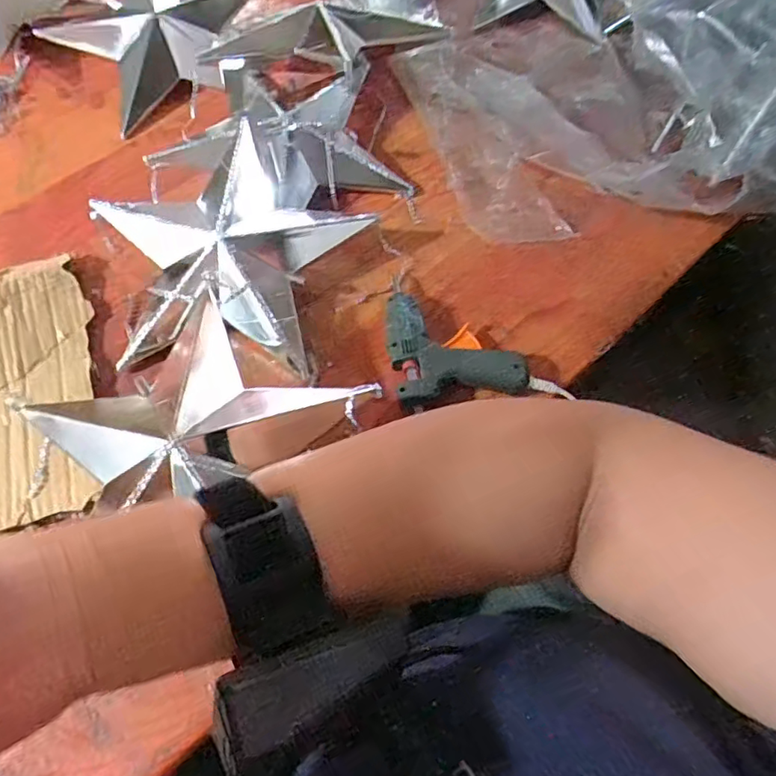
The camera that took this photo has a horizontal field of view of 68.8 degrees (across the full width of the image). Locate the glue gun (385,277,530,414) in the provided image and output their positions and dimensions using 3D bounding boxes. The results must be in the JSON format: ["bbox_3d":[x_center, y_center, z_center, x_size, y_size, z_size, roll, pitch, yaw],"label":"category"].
[{"bbox_3d":[0.054,-0.048,0.506,0.110,0.027,0.126,-9,66,-5],"label":"glue gun"}]

